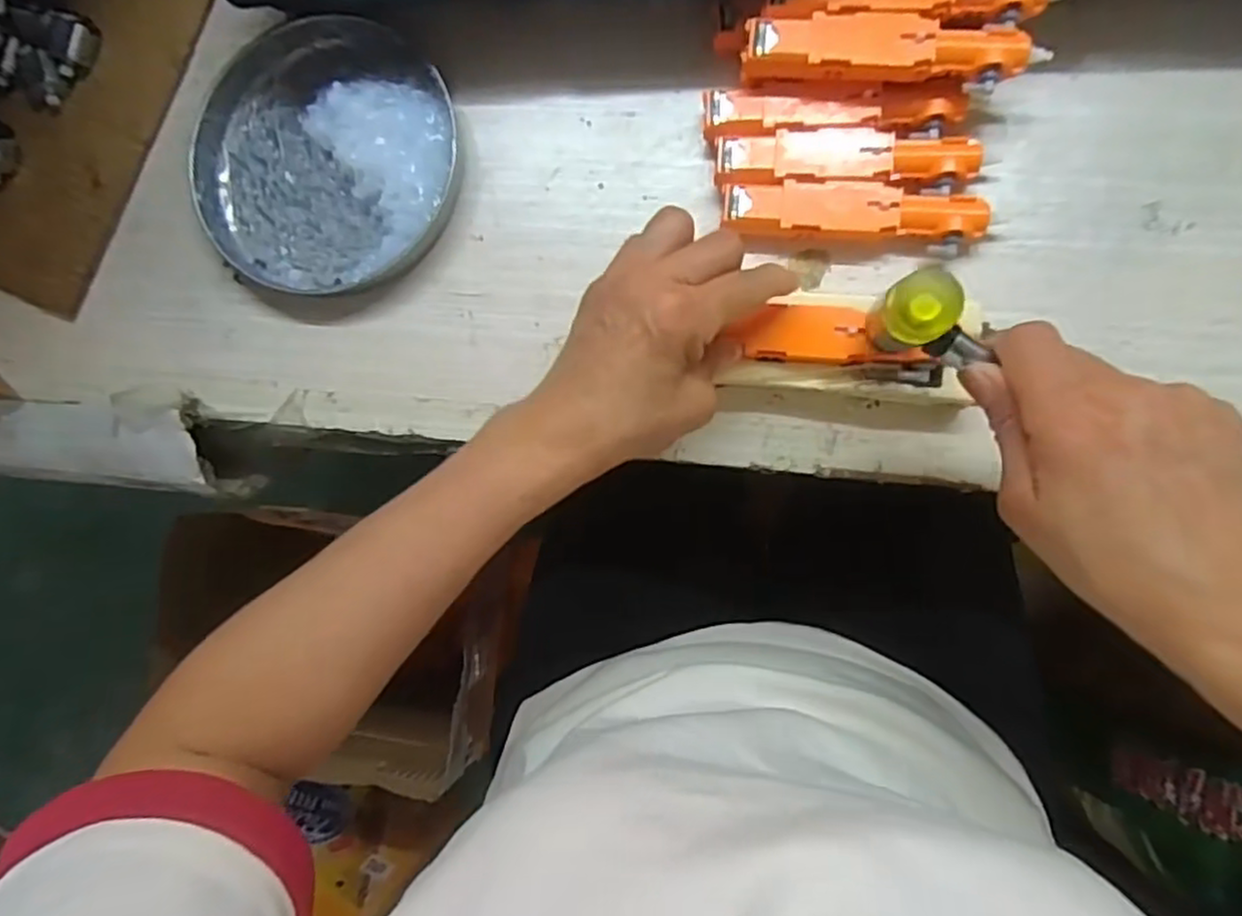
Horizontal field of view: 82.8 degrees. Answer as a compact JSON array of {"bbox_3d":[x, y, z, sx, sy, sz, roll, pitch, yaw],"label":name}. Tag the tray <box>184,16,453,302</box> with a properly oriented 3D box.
[{"bbox_3d":[-0.161,-0.162,0.372,0.150,0.022,0.141,0,88,8],"label":"tray"}]

